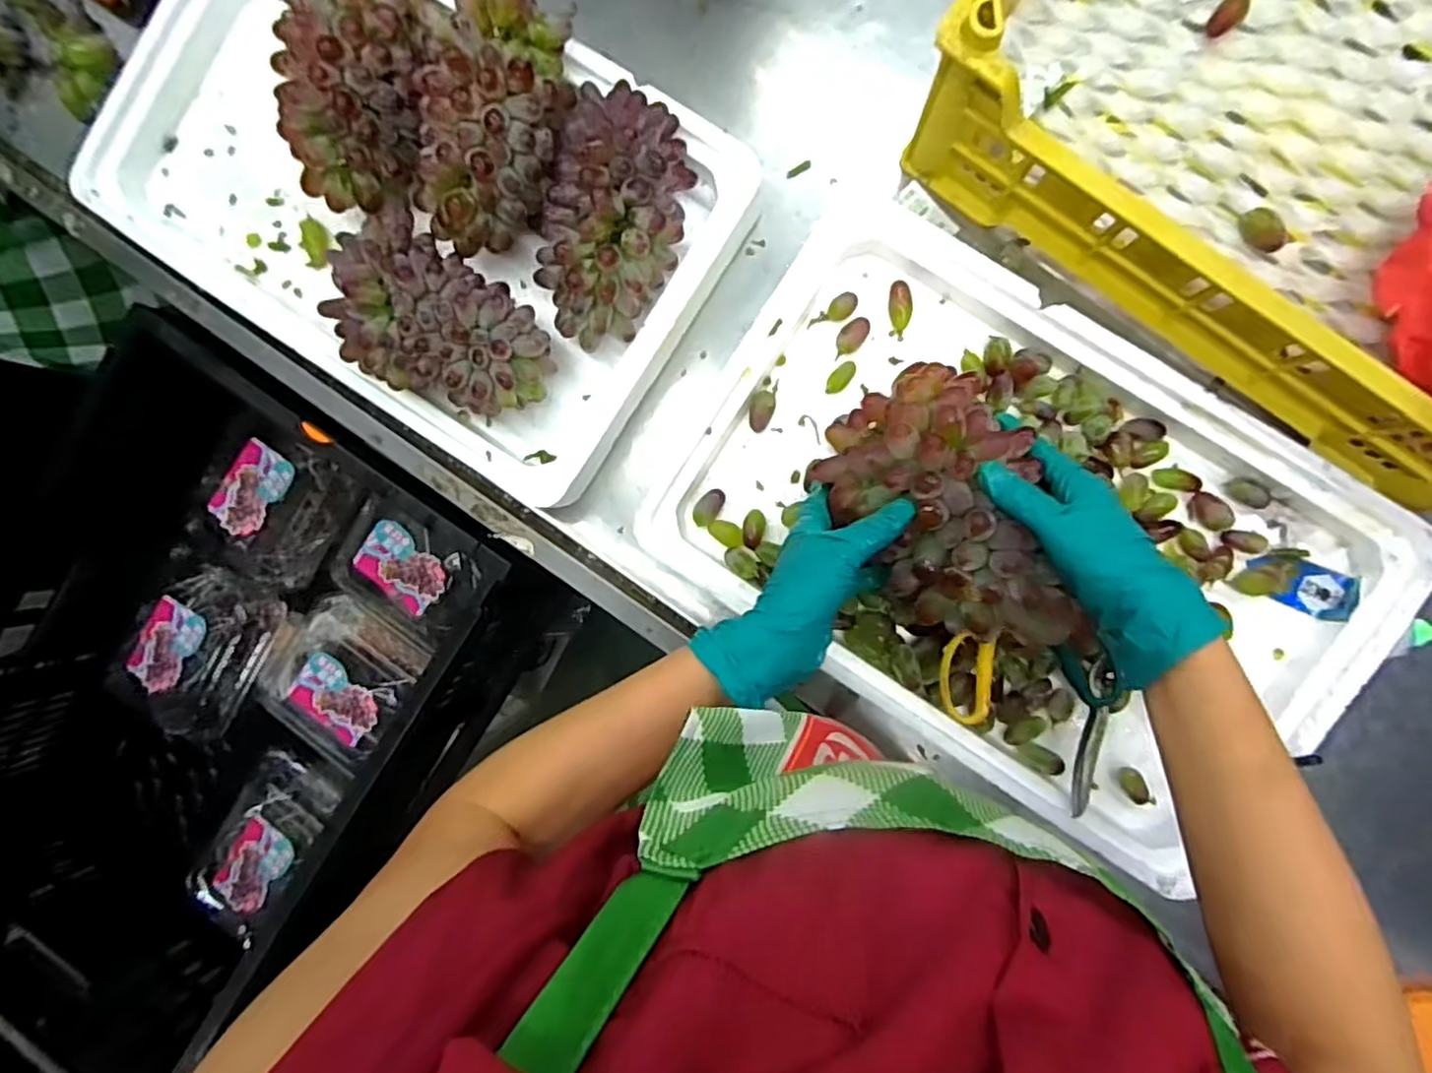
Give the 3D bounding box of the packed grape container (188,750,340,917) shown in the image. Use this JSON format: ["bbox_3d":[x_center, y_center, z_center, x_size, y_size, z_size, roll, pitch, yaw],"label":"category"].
[{"bbox_3d":[-0.475,0.318,0.701,0.096,0.063,0.171,35,94,4],"label":"packed grape container"}]

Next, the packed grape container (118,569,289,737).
[{"bbox_3d":[-0.551,0.122,0.714,0.115,0.067,0.179,35,94,4],"label":"packed grape container"}]

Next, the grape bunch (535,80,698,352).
[{"bbox_3d":[-0.075,-0.222,0.462,0.098,0.065,0.168,17,92,5],"label":"grape bunch"}]

